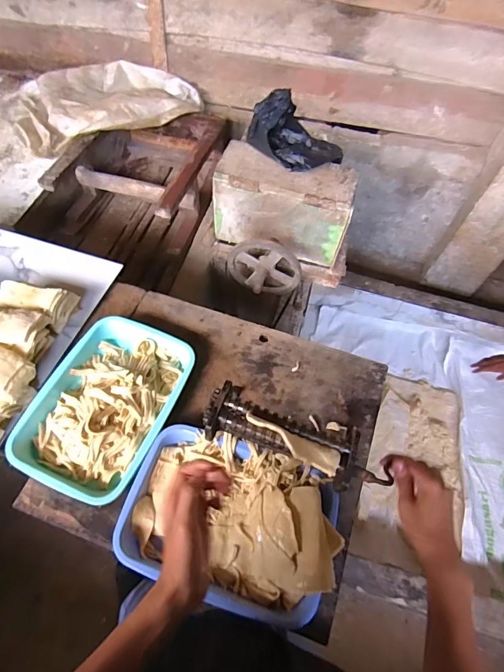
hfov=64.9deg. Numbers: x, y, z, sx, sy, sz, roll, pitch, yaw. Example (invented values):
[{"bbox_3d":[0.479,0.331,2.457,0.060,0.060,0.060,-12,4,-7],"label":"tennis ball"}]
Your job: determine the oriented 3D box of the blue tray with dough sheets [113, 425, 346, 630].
[{"bbox_3d":[-0.032,0.274,0.604,0.314,0.075,0.220,18,61,7],"label":"blue tray with dough sheets"}]

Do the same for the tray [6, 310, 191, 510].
[{"bbox_3d":[-0.255,0.111,0.710,0.230,0.059,0.326,21,62,8],"label":"tray"}]

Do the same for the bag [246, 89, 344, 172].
[{"bbox_3d":[0.107,-0.503,0.978,0.225,0.094,0.178,37,65,16],"label":"bag"}]

